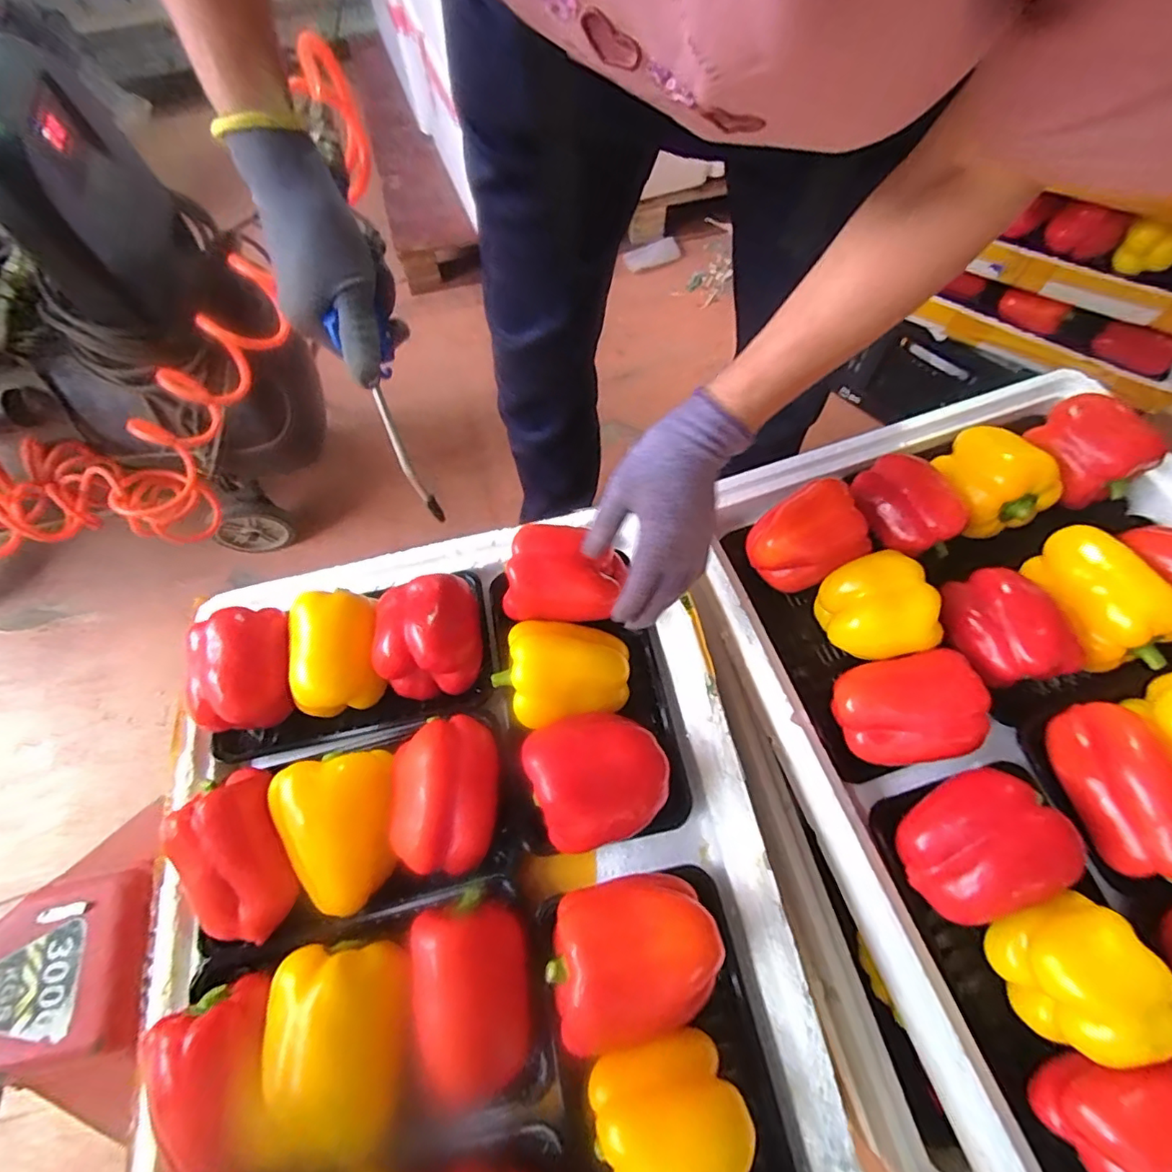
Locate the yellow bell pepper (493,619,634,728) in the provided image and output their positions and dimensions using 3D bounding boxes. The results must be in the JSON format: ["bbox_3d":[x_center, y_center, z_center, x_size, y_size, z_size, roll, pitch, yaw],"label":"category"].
[{"bbox_3d":[-0.018,0.073,0.456,0.102,0.070,0.082,4,67,2],"label":"yellow bell pepper"}]

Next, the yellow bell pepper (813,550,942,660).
[{"bbox_3d":[0.239,0.022,0.470,0.076,0.067,0.087,-18,68,-7],"label":"yellow bell pepper"}]

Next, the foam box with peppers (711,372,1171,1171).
[{"bbox_3d":[0.391,0.106,0.445,0.443,0.113,0.597,-17,68,-7],"label":"foam box with peppers"}]

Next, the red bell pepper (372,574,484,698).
[{"bbox_3d":[-0.134,0.042,0.476,0.091,0.071,0.098,-3,67,-1],"label":"red bell pepper"}]

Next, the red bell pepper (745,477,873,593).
[{"bbox_3d":[0.196,-0.044,0.509,0.088,0.064,0.080,-17,68,-7],"label":"red bell pepper"}]

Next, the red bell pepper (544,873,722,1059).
[{"bbox_3d":[0.029,0.236,0.363,0.103,0.061,0.083,-14,67,-5],"label":"red bell pepper"}]

